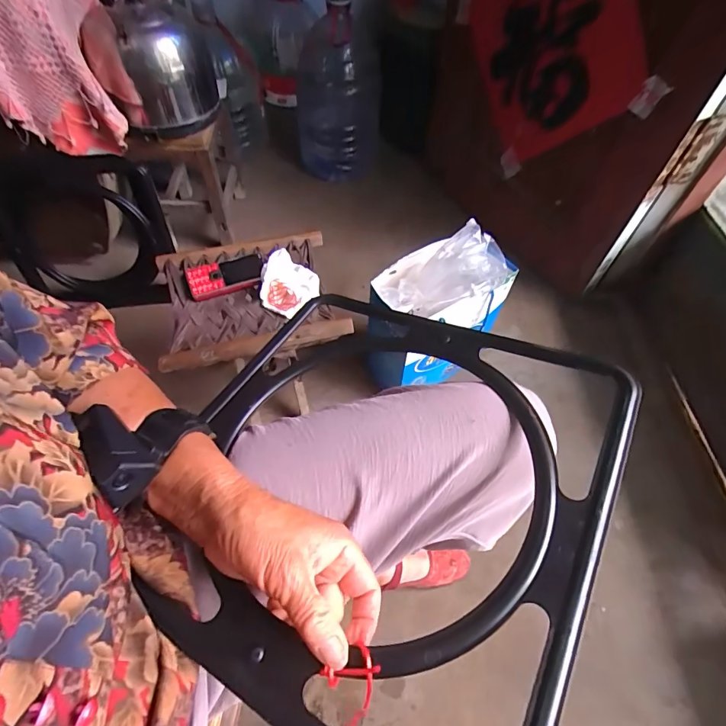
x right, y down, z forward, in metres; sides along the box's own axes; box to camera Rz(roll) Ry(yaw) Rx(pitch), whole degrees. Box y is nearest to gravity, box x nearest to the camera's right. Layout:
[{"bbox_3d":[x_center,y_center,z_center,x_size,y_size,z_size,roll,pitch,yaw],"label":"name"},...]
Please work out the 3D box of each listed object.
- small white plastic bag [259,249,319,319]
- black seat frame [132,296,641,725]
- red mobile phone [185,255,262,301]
[{"bbox_3d":[-0.122,-0.125,0.694,0.090,0.043,0.103,22,59,13],"label":"small white plastic bag"},{"bbox_3d":[0.004,0.081,0.336,0.329,0.030,0.326,19,56,27],"label":"black seat frame"},{"bbox_3d":[-0.224,-0.141,0.696,0.118,0.022,0.058,-17,59,-13],"label":"red mobile phone"}]

